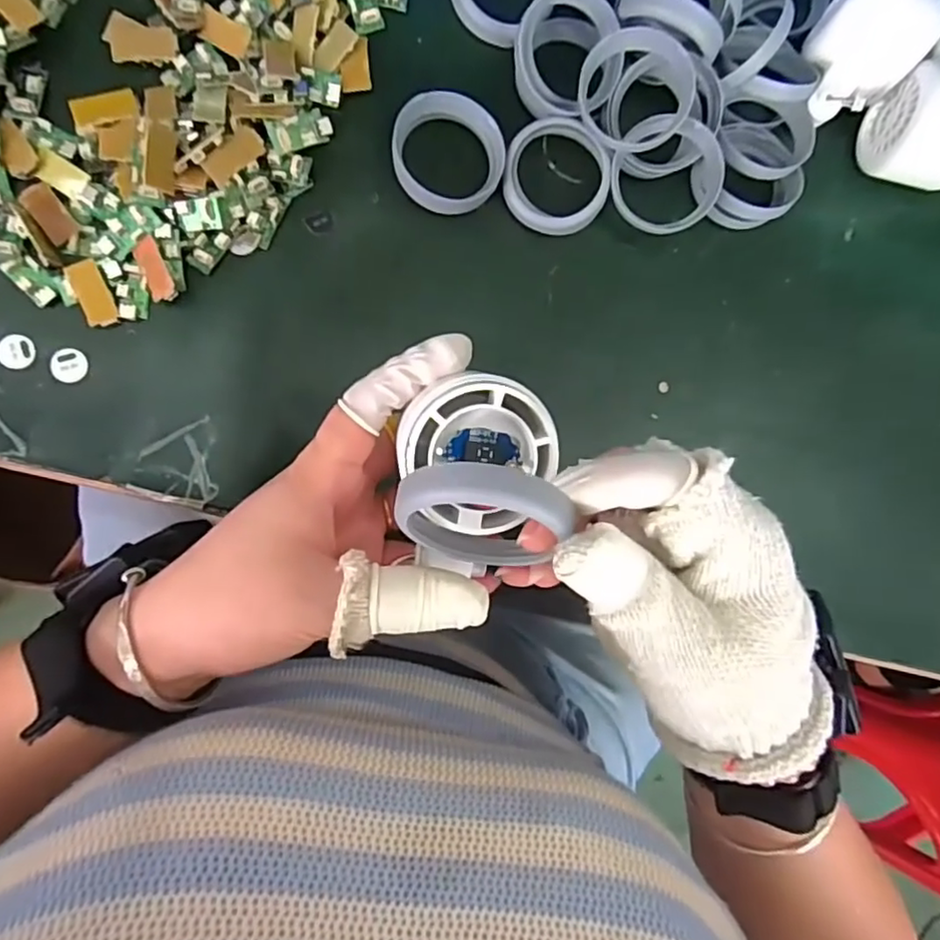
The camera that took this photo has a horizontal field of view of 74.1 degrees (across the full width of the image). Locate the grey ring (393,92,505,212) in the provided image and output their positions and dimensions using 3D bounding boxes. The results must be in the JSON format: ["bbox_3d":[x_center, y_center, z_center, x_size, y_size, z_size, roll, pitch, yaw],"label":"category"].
[{"bbox_3d":[-0.011,-0.170,0.333,0.059,0.020,0.056,1,86,-9],"label":"grey ring"}]

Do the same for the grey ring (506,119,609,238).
[{"bbox_3d":[0.048,-0.160,0.341,0.057,0.009,0.058,0,101,-1],"label":"grey ring"}]

